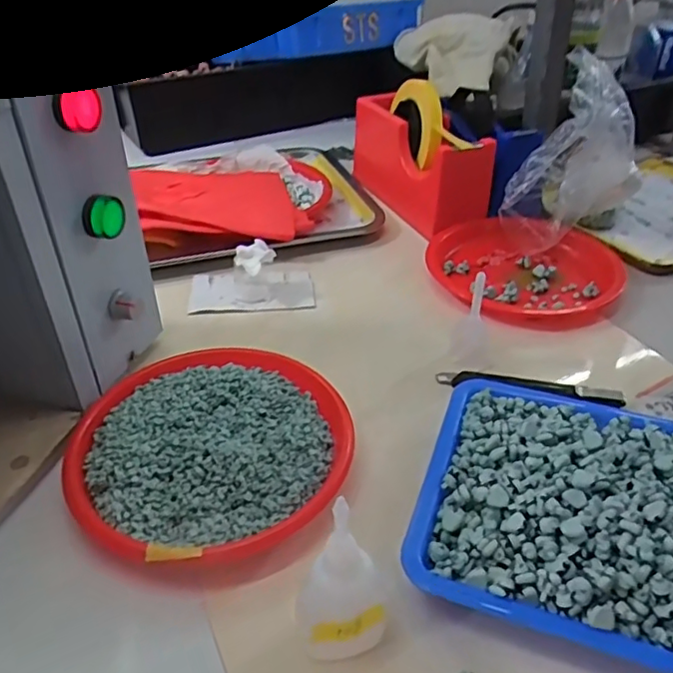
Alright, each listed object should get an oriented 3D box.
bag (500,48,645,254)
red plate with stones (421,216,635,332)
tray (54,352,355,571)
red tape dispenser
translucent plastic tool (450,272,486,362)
[{"bbox_3d":[0.241,-0.171,0.596,0.101,0.176,0.096,24,42,26],"label":"bag"},{"bbox_3d":[0.183,-0.063,0.583,0.180,0.030,0.141,3,37,1],"label":"red plate with stones"},{"bbox_3d":[-0.084,0.071,0.400,0.178,0.031,0.172,1,37,-1],"label":"tray"},{"bbox_3d":[0.095,-0.209,0.680,0.060,0.121,0.217,-15,40,-22],"label":"red tape dispenser"},{"bbox_3d":[0.109,-0.017,0.470,0.025,0.078,0.030,12,38,13],"label":"translucent plastic tool"}]

